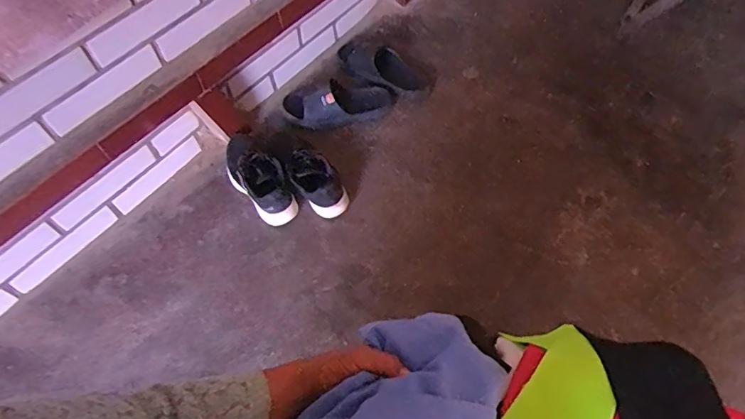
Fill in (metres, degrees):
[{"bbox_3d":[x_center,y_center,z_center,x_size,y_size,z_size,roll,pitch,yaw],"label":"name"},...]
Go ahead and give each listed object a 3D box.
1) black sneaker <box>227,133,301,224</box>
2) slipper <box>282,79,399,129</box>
[{"bbox_3d":[-0.263,-0.080,1.117,0.099,0.113,0.254,-36,65,-17],"label":"black sneaker"},{"bbox_3d":[-0.084,-0.263,1.240,0.282,0.091,0.110,0,60,2],"label":"slipper"}]

